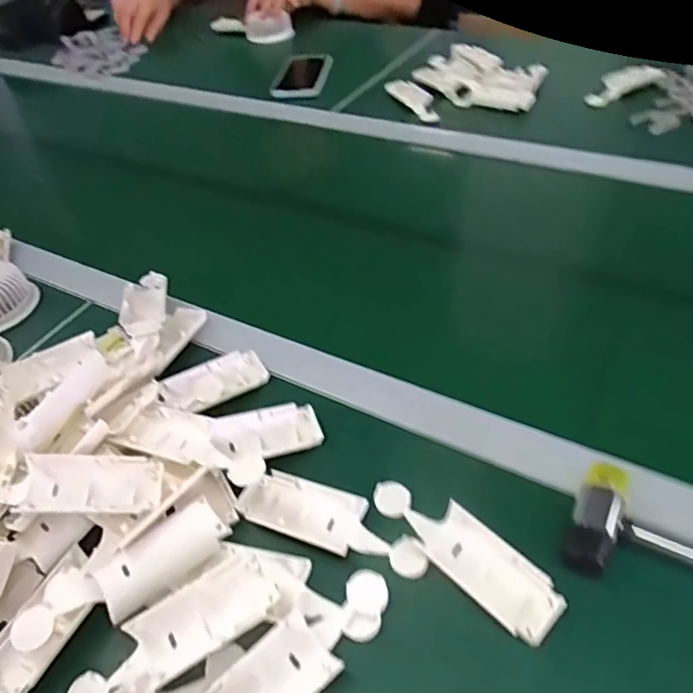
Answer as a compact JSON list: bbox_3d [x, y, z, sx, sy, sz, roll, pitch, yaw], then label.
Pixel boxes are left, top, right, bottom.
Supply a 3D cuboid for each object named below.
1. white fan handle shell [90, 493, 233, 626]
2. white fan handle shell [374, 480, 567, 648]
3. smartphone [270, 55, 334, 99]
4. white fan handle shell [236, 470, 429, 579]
[{"bbox_3d":[-0.119,0.135,0.378,0.081,0.021,0.035,-33,50,-24],"label":"white fan handle shell"},{"bbox_3d":[0.073,0.126,0.372,0.040,0.011,0.135,-36,51,-26],"label":"white fan handle shell"},{"bbox_3d":[-0.075,-0.454,0.985,0.084,0.011,0.168,6,48,4],"label":"smartphone"},{"bbox_3d":[-0.010,0.118,0.395,0.133,0.016,0.042,13,48,20],"label":"white fan handle shell"}]

